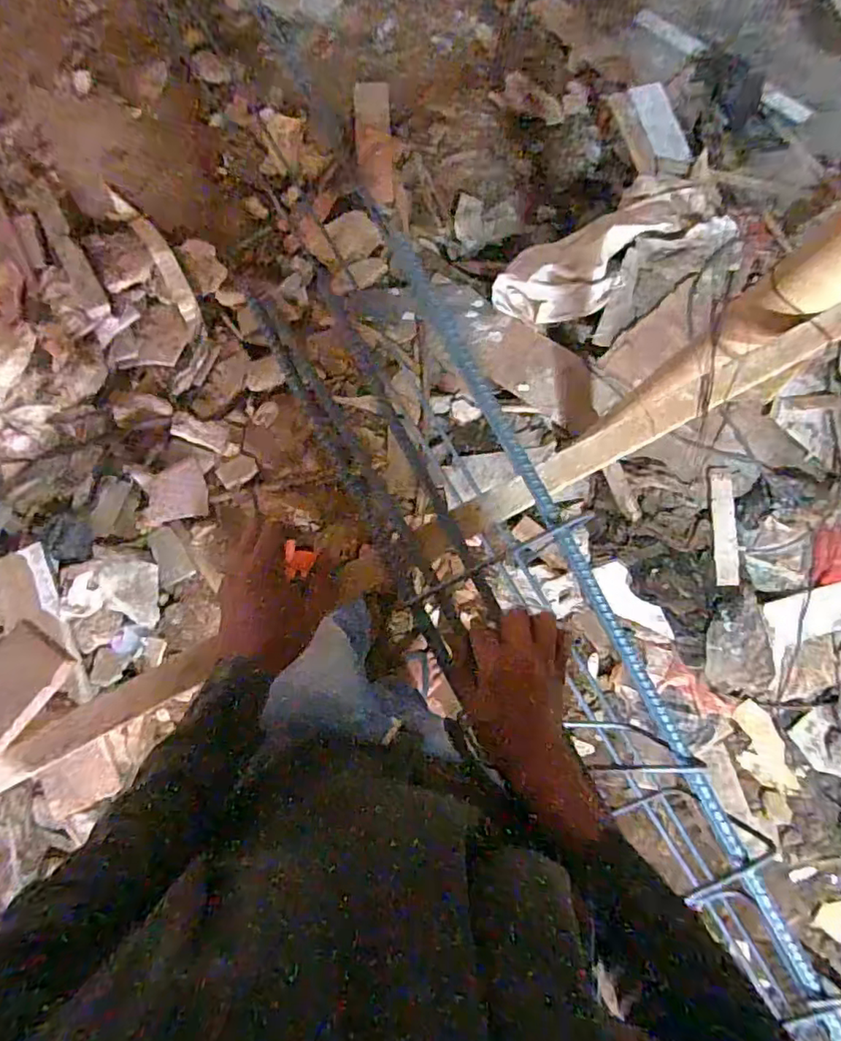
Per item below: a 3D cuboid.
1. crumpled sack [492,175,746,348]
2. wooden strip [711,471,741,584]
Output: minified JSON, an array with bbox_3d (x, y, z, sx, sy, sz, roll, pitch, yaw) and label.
[{"bbox_3d":[0.471,-0.636,1.424,0.514,0.238,0.341,-27,85,-5],"label":"crumpled sack"},{"bbox_3d":[0.705,0.021,1.320,0.054,0.014,0.252,-1,87,3],"label":"wooden strip"}]

